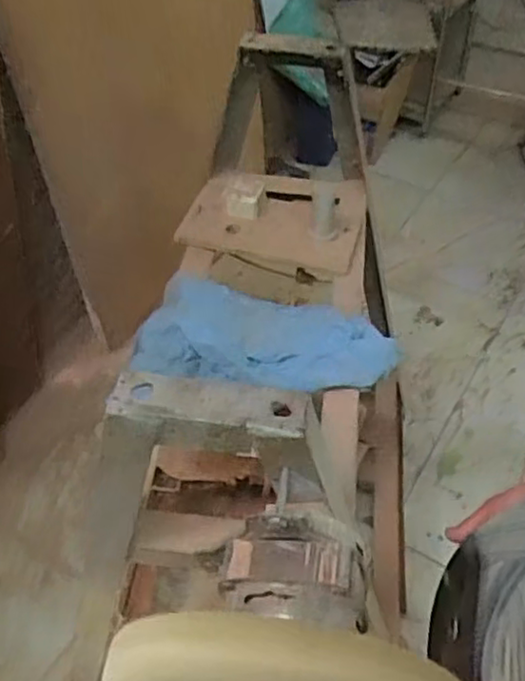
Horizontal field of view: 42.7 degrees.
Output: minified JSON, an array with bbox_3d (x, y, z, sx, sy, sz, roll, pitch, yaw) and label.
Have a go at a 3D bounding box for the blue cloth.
[{"bbox_3d":[0.007,-0.009,0.888,0.327,0.049,0.159,9,49,9],"label":"blue cloth"}]

